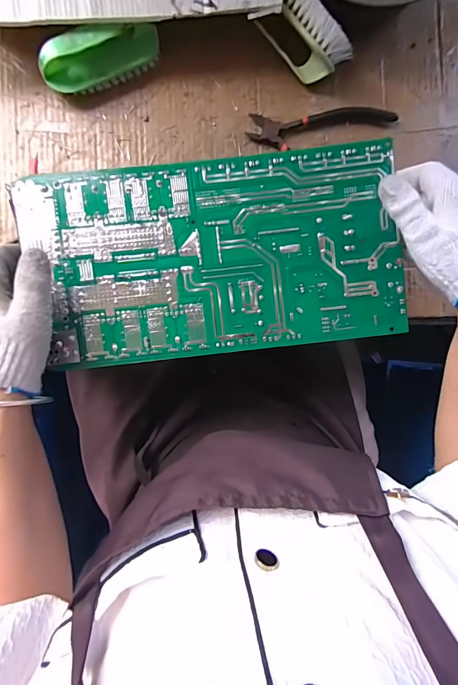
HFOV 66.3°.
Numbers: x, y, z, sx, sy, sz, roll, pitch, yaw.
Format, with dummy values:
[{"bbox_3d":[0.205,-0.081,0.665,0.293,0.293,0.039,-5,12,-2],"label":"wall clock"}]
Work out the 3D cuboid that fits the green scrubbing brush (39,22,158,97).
[{"bbox_3d":[-0.130,-0.294,0.362,0.121,0.047,0.038,-21,91,-3],"label":"green scrubbing brush"}]

